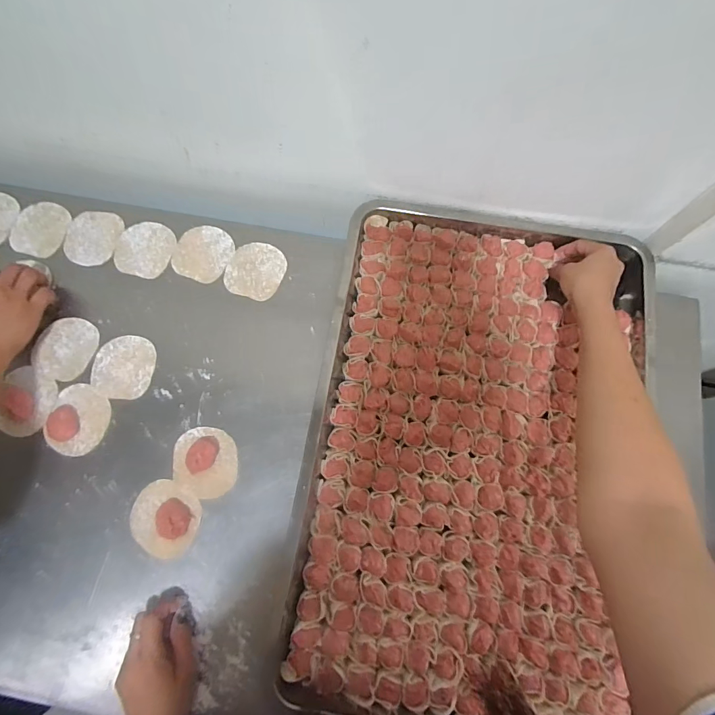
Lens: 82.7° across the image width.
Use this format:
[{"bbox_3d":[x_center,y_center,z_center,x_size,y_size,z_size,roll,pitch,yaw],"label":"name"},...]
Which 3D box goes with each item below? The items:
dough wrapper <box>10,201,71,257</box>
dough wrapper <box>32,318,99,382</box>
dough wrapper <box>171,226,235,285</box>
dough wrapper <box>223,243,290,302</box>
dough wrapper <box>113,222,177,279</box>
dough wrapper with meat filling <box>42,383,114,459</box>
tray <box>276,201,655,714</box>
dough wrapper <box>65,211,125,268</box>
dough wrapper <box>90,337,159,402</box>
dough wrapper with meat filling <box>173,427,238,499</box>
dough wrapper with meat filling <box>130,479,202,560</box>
[{"bbox_3d":[-0.465,-0.188,0.594,0.079,0.006,0.085,1,75,-3],"label":"dough wrapper"},{"bbox_3d":[-0.390,-0.011,0.545,0.072,0.009,0.085,25,76,-2],"label":"dough wrapper"},{"bbox_3d":[-0.222,-0.150,0.583,0.081,0.006,0.083,0,75,-2],"label":"dough wrapper"},{"bbox_3d":[-0.144,-0.124,0.574,0.080,0.004,0.083,0,75,-2],"label":"dough wrapper"},{"bbox_3d":[-0.306,-0.156,0.583,0.080,0.006,0.083,0,75,-2],"label":"dough wrapper"},{"bbox_3d":[-0.359,0.078,0.520,0.073,0.016,0.085,10,75,1],"label":"dough wrapper with meat filling"},{"bbox_3d":[0.141,0.099,0.494,0.374,0.054,0.587,9,75,1],"label":"tray"},{"bbox_3d":[-0.384,-0.175,0.587,0.075,0.004,0.087,18,76,3],"label":"dough wrapper"},{"bbox_3d":[-0.311,0.013,0.539,0.078,0.004,0.082,0,75,-2],"label":"dough wrapper"},{"bbox_3d":[-0.188,0.128,0.497,0.075,0.016,0.082,0,75,-2],"label":"dough wrapper with meat filling"},{"bbox_3d":[-0.229,0.190,0.479,0.083,0.023,0.081,0,75,-2],"label":"dough wrapper with meat filling"}]

